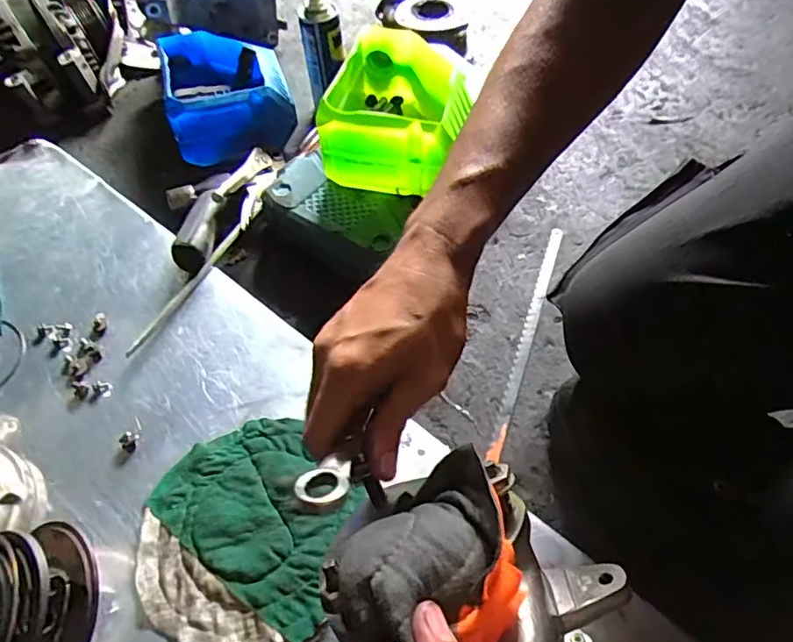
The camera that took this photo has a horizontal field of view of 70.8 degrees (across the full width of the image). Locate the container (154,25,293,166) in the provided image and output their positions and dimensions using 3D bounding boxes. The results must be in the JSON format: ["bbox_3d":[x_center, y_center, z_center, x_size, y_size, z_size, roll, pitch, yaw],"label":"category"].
[{"bbox_3d":[-0.230,-0.314,0.768,0.156,0.100,0.167,-13,56,-7],"label":"container"}]

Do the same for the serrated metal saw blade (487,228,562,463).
[{"bbox_3d":[0.142,0.008,0.592,0.015,0.005,0.301,16,57,12],"label":"serrated metal saw blade"}]

